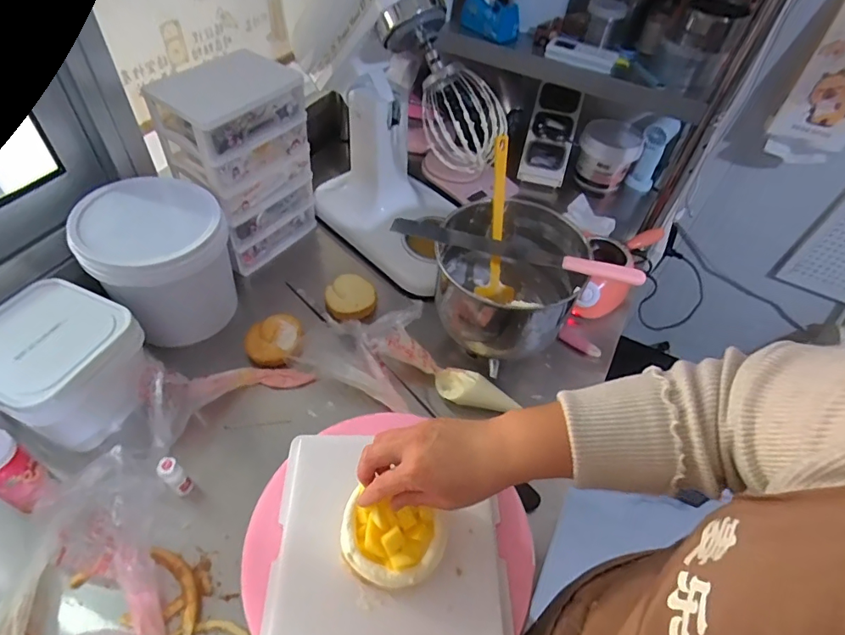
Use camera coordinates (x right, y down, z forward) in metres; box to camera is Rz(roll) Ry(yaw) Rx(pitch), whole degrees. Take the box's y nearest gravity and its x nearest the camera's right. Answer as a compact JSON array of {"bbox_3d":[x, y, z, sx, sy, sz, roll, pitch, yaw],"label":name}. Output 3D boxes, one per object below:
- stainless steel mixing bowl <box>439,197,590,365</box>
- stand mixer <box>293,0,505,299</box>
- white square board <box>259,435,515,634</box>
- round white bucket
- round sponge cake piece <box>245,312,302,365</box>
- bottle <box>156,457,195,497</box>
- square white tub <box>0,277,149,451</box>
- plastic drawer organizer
[{"bbox_3d":[0.120,-0.042,0.753,0.213,0.188,0.216,3,50,-3],"label":"stainless steel mixing bowl"},{"bbox_3d":[-0.036,-0.340,0.798,0.217,0.485,0.338,-26,57,-25],"label":"stand mixer"},{"bbox_3d":[-0.031,0.228,0.481,0.228,0.024,0.217,3,58,-5],"label":"white square board"},{"bbox_3d":[-0.400,-0.092,0.750,0.186,0.187,0.184,3,50,-3],"label":"round white bucket"},{"bbox_3d":[-0.241,0.031,0.776,0.088,0.028,0.099,-5,51,-10],"label":"round sponge cake piece"},{"bbox_3d":[-0.310,0.201,0.606,0.028,0.063,0.023,32,54,20],"label":"bottle"},{"bbox_3d":[-0.486,0.067,0.655,0.175,0.128,0.166,22,52,12],"label":"square white tub"},{"bbox_3d":[-0.314,-0.265,0.846,0.137,0.313,0.202,32,54,19],"label":"plastic drawer organizer"}]

